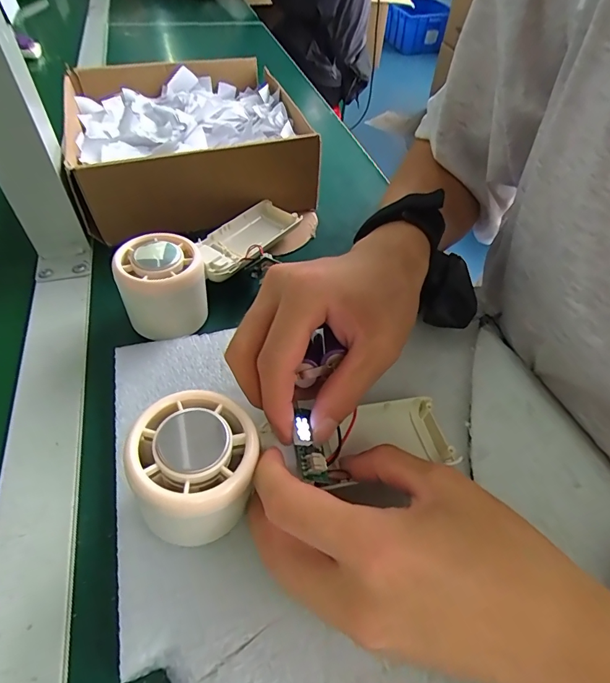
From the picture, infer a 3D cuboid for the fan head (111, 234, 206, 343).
[{"bbox_3d":[-0.094,-0.035,0.280,0.055,0.051,0.060,-15,53,-16],"label":"fan head"}]

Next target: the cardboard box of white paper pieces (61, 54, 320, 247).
[{"bbox_3d":[-0.114,-0.205,0.410,0.200,0.069,0.222,-12,52,-13],"label":"cardboard box of white paper pieces"}]

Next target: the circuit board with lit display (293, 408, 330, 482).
[{"bbox_3d":[0.002,0.049,0.195,0.012,0.009,0.034,-16,83,-13],"label":"circuit board with lit display"}]

